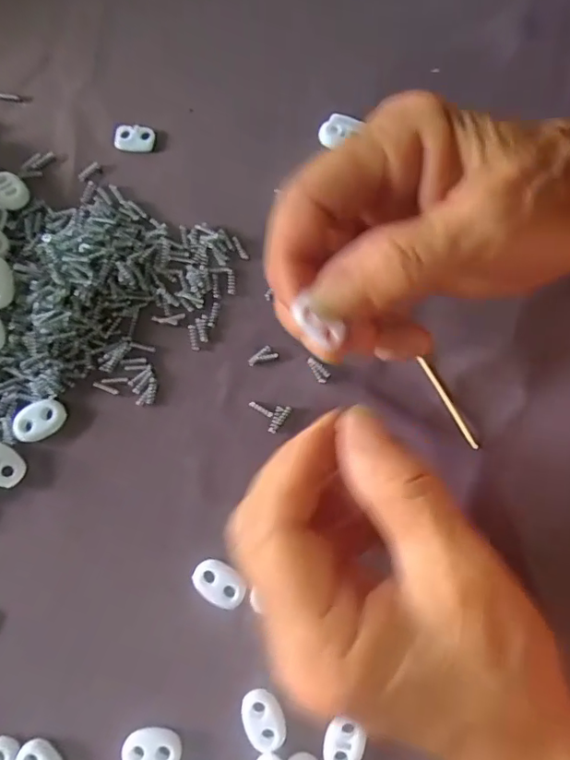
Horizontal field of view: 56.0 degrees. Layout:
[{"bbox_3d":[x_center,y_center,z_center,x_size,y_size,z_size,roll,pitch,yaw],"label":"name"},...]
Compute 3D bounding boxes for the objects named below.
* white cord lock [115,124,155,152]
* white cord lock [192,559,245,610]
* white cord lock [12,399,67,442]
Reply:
[{"bbox_3d":[-0.074,-0.118,0.262,0.019,0.004,0.012,3,78,-1],"label":"white cord lock"},{"bbox_3d":[-0.027,0.084,0.223,0.022,0.005,0.015,35,80,5],"label":"white cord lock"},{"bbox_3d":[-0.108,0.018,0.235,0.023,0.005,0.014,-27,80,-7],"label":"white cord lock"}]

